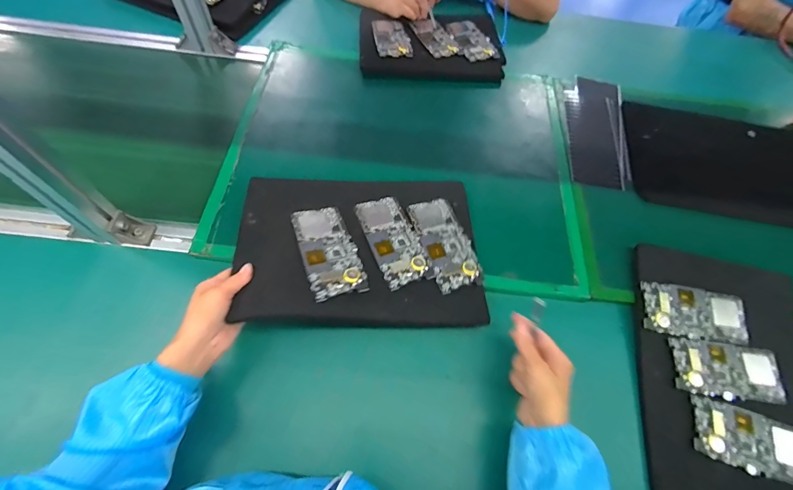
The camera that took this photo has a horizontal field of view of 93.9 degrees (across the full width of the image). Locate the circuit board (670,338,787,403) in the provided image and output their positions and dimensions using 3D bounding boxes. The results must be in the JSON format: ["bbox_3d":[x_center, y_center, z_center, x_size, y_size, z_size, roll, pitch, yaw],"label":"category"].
[{"bbox_3d":[0.461,0.176,0.518,0.145,0.015,0.075,8,62,-1],"label":"circuit board"}]

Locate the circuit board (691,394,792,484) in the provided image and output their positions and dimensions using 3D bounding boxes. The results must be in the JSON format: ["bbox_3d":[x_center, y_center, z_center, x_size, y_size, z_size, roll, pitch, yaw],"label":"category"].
[{"bbox_3d":[0.465,0.252,0.478,0.145,0.010,0.074,16,62,3],"label":"circuit board"}]

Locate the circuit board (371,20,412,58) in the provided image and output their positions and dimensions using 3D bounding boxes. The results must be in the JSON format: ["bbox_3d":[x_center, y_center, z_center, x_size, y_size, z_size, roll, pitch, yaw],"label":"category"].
[{"bbox_3d":[-0.011,-0.447,0.796,0.074,0.008,0.145,-5,63,-8],"label":"circuit board"}]

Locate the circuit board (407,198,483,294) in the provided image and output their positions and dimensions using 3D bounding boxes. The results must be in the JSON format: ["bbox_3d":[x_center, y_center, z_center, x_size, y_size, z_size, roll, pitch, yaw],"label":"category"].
[{"bbox_3d":[0.073,-0.006,0.561,0.080,0.007,0.155,-7,59,-11],"label":"circuit board"}]

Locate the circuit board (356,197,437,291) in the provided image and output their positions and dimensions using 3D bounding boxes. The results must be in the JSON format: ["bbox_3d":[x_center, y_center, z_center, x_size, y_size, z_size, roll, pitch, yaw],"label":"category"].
[{"bbox_3d":[-0.005,-0.012,0.548,0.071,0.007,0.154,-18,66,-14],"label":"circuit board"}]

